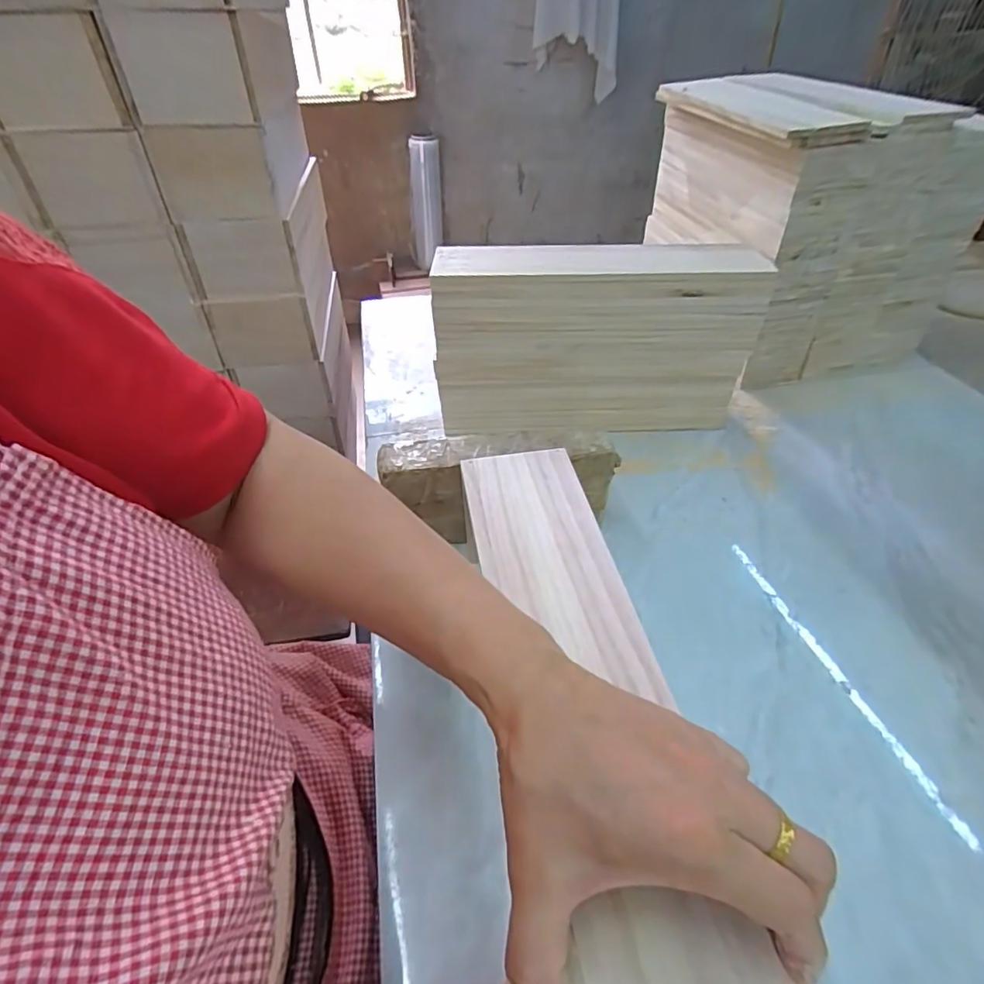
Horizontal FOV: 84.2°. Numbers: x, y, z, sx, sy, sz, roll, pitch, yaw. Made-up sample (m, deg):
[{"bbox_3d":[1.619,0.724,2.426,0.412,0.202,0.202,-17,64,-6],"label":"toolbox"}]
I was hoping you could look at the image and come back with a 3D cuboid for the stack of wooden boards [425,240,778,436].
[{"bbox_3d":[0.113,-0.171,0.627,0.344,0.202,0.094,-1,43,1],"label":"stack of wooden boards"}]

